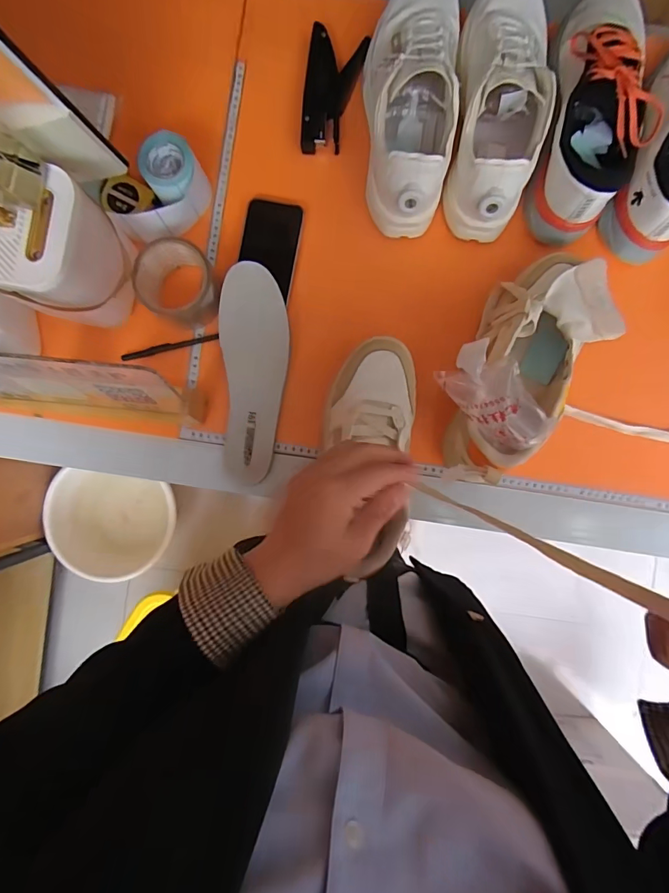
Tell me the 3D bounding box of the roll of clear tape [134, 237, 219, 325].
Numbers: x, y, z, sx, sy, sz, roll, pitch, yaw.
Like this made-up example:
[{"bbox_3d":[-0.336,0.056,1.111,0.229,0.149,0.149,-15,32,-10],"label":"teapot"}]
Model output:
[{"bbox_3d":[-0.184,-0.193,0.530,0.089,0.057,0.092,-34,90,0],"label":"roll of clear tape"}]

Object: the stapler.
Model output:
[{"bbox_3d":[-0.001,-0.439,0.544,0.069,0.021,0.143,6,90,0],"label":"stapler"}]

